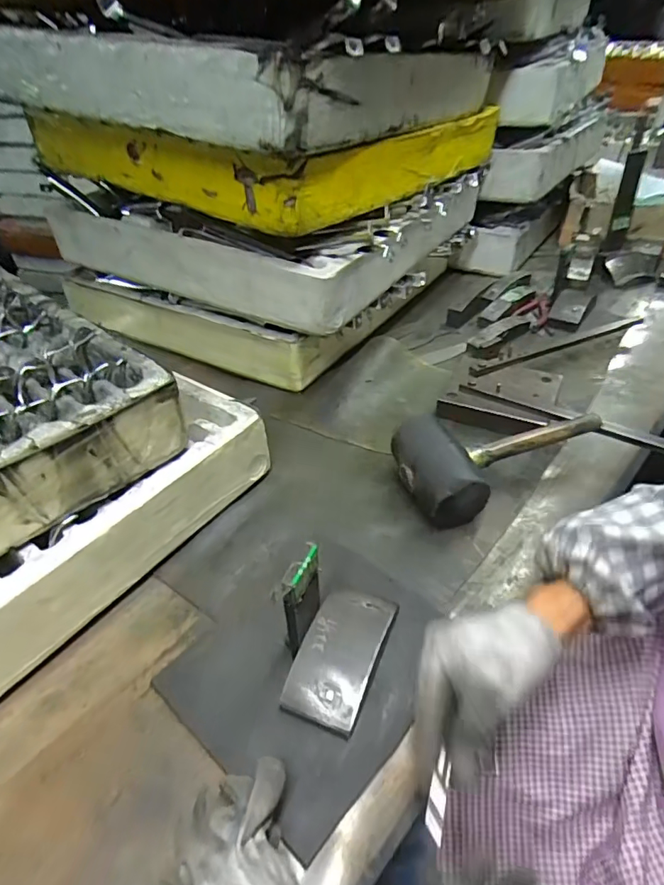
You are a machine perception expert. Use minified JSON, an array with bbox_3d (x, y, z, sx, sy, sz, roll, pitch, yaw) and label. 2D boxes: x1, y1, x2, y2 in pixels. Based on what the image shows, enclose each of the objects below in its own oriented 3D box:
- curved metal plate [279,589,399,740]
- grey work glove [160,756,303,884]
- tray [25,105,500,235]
[{"bbox_3d":[0.009,0.171,0.407,0.059,0.035,0.112,14,42,18],"label":"curved metal plate"},{"bbox_3d":[-0.059,0.254,0.298,0.076,0.059,0.102,-12,41,-11],"label":"grey work glove"},{"bbox_3d":[-0.090,-0.487,0.805,0.509,0.102,0.585,23,46,27],"label":"tray"}]

